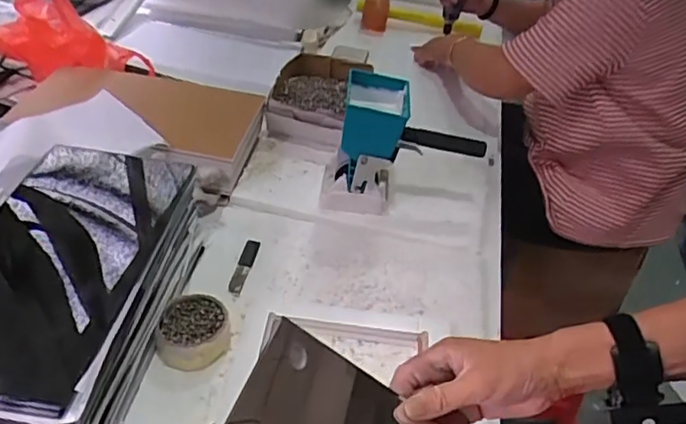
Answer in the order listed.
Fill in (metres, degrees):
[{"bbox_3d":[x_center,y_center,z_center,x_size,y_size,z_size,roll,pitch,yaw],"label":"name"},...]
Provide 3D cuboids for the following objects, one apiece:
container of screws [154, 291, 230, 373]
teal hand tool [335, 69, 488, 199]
[{"bbox_3d":[-0.177,0.142,0.732,0.082,0.029,0.091,2,40,-4],"label":"container of screws"},{"bbox_3d":[0.102,-0.113,0.942,0.208,0.162,0.117,1,40,-6],"label":"teal hand tool"}]

